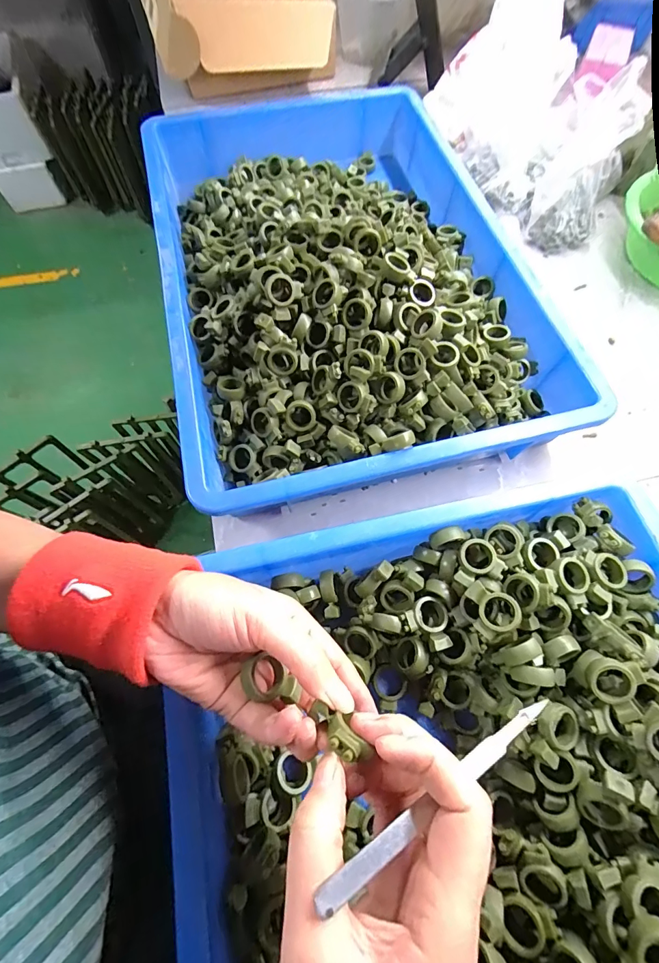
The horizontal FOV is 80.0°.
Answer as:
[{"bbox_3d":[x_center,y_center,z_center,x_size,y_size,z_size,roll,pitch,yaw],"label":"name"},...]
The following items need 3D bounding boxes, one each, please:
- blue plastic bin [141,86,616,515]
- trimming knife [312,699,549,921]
[{"bbox_3d":[0.006,-0.255,0.450,0.377,0.113,0.565,-14,68,-6],"label":"blue plastic bin"},{"bbox_3d":[0.055,0.135,0.175,0.135,0.004,0.009,-16,66,-29],"label":"trimming knife"}]

